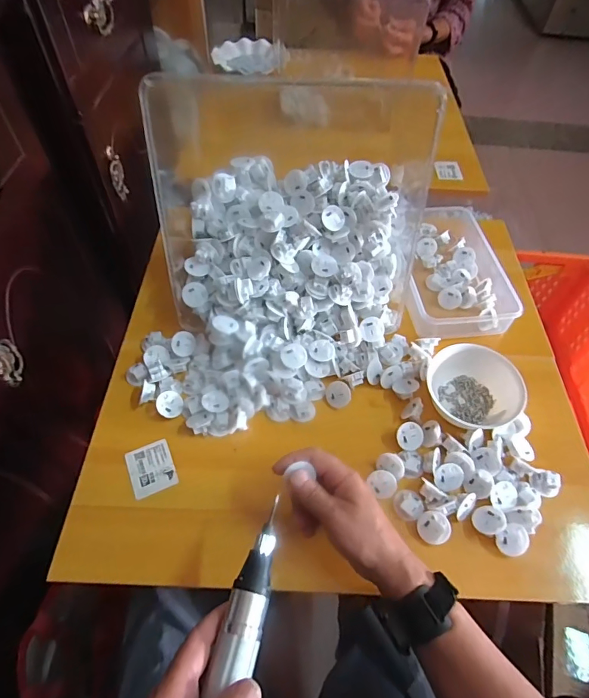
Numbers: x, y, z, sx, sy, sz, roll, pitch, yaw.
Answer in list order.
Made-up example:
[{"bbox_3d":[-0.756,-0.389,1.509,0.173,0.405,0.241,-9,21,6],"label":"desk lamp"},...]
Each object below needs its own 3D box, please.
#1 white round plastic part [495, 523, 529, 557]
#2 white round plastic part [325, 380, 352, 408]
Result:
[{"bbox_3d":[0.233,0.204,0.467,0.032,0.012,0.032,-1,79,7],"label":"white round plastic part"},{"bbox_3d":[0.056,0.059,0.561,0.032,0.012,0.032,-2,84,15],"label":"white round plastic part"}]

